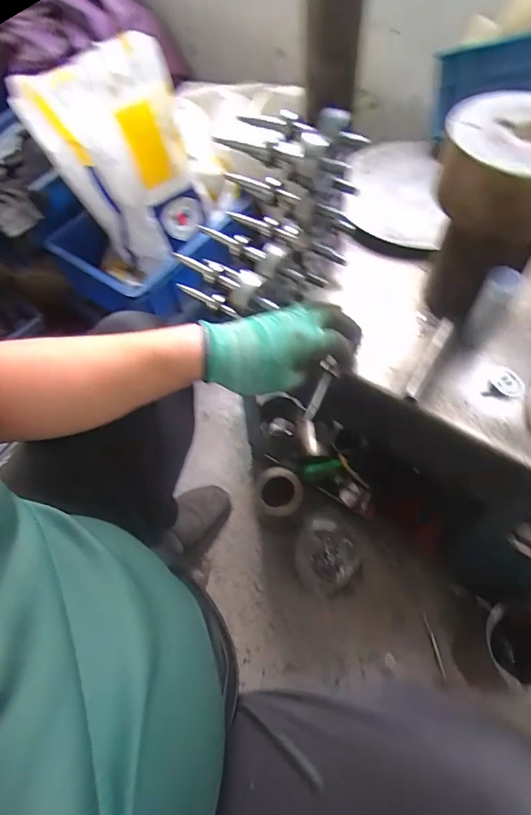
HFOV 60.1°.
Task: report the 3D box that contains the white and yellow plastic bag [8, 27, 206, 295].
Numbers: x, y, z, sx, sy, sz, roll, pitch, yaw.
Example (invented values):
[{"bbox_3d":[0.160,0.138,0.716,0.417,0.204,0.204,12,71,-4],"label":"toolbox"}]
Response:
[{"bbox_3d":[-0.279,-0.449,0.919,0.256,0.395,0.176,-8,59,-2],"label":"white and yellow plastic bag"}]

